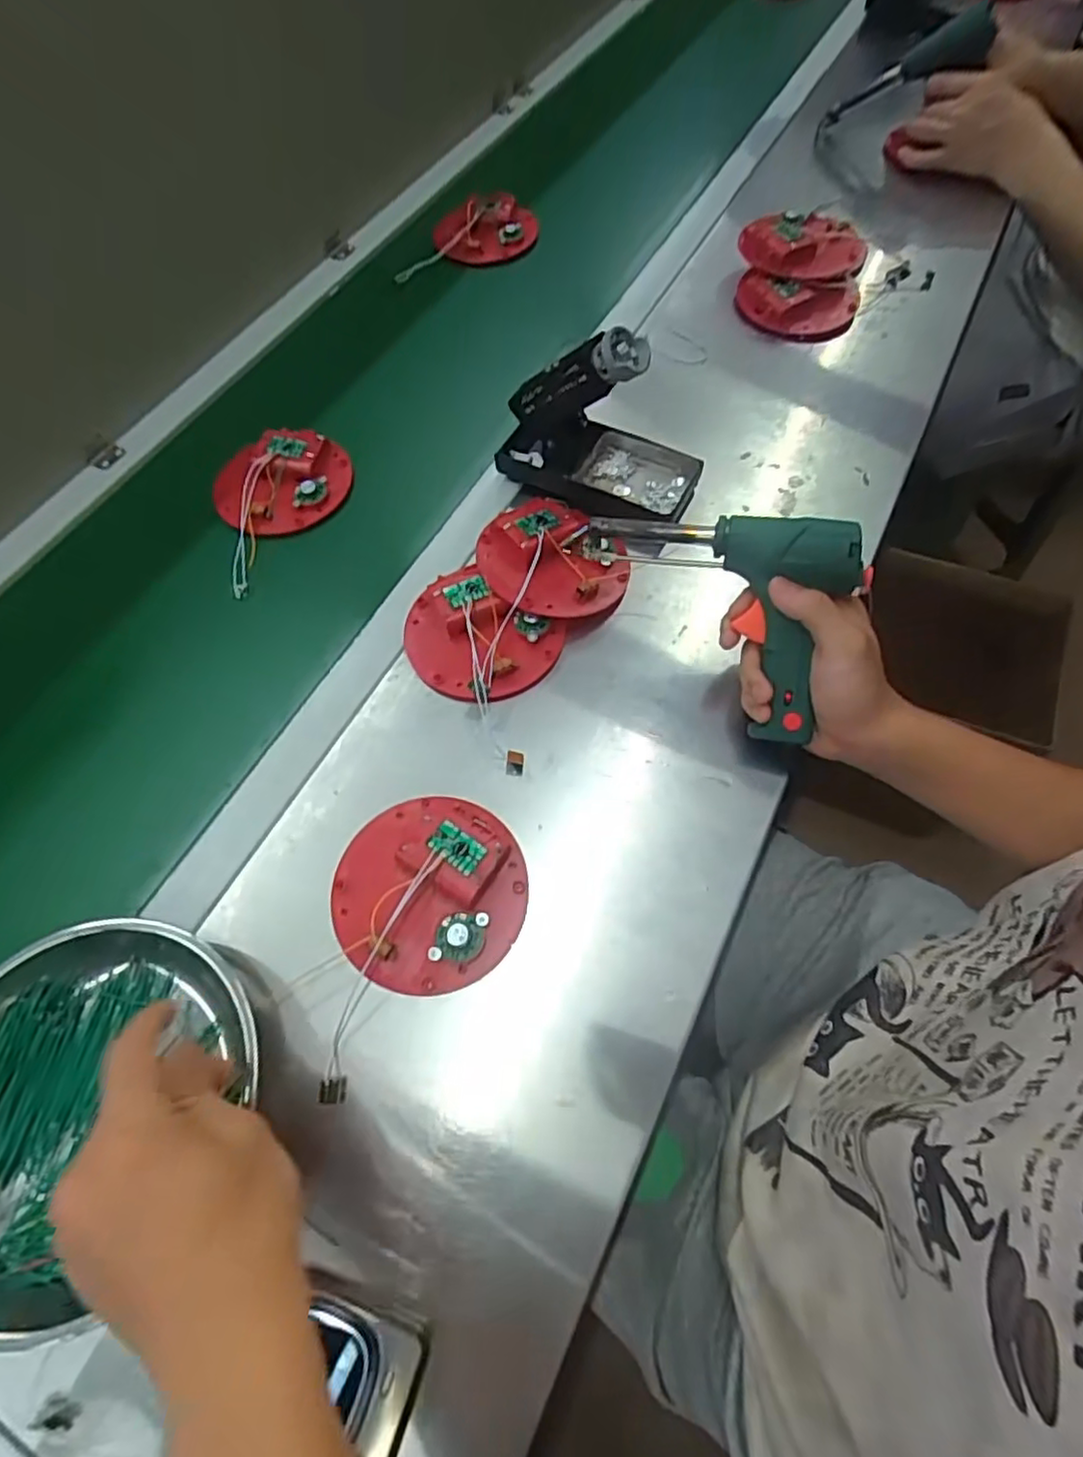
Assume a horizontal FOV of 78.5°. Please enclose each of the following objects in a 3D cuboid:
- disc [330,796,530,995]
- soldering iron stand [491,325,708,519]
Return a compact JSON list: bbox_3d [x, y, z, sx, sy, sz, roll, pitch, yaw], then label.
[{"bbox_3d":[-0.070,0.101,0.417,0.117,0.029,0.117,-1,64,2],"label":"disc"},{"bbox_3d":[0.045,-0.241,0.526,0.166,0.117,0.088,20,66,11],"label":"soldering iron stand"}]

